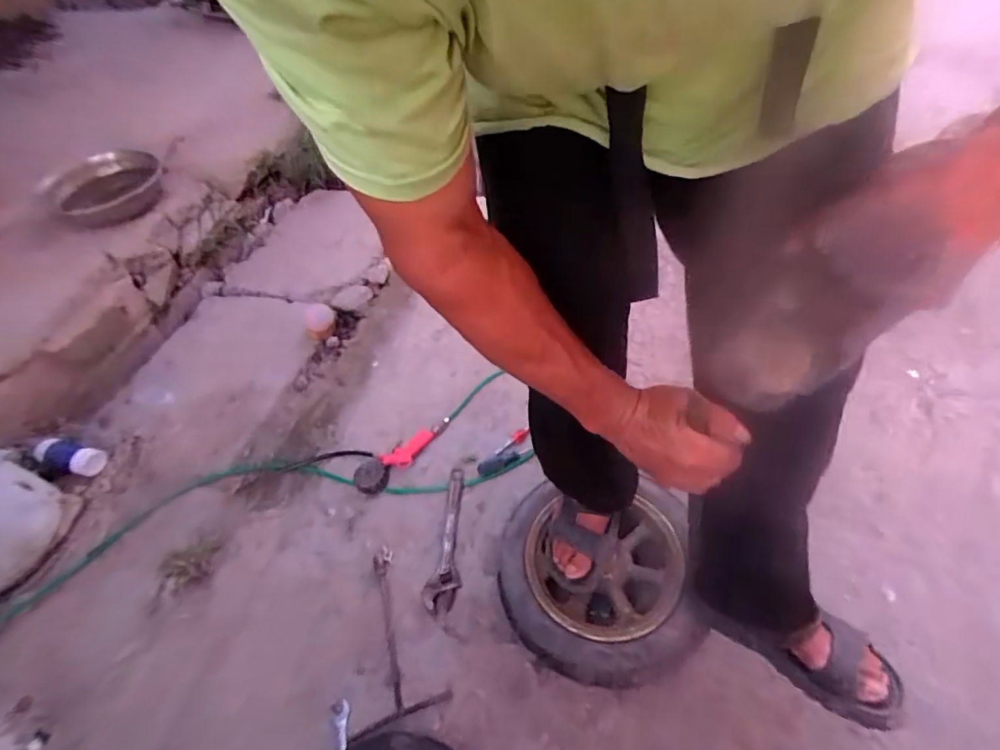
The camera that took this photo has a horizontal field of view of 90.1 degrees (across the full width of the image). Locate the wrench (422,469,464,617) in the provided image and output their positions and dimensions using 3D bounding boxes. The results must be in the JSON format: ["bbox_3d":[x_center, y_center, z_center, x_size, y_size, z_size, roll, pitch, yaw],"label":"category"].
[{"bbox_3d":[-0.100,0.331,1.027,0.066,0.016,0.291,2,50,9],"label":"wrench"}]

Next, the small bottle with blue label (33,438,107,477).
[{"bbox_3d":[-1.051,0.205,1.238,0.167,0.059,0.085,9,51,14],"label":"small bottle with blue label"}]

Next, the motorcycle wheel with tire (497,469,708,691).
[{"bbox_3d":[0.169,0.370,0.912,0.337,0.130,0.329,-3,50,4],"label":"motorcycle wheel with tire"}]

